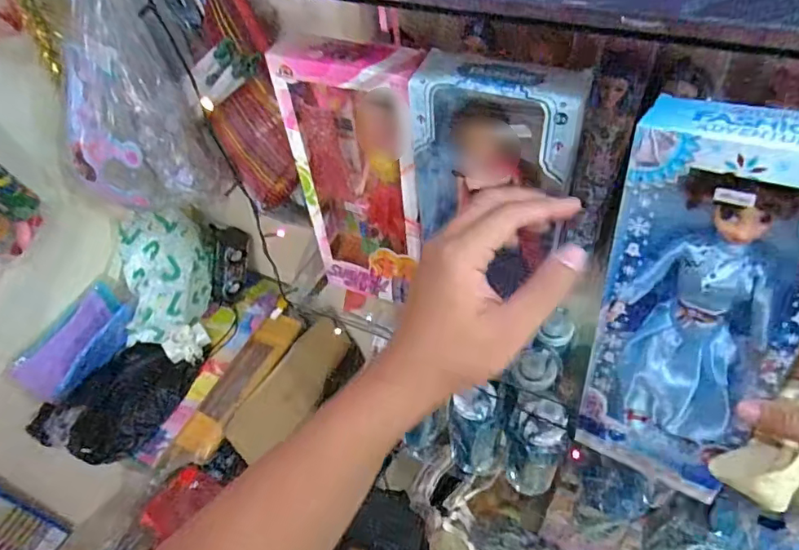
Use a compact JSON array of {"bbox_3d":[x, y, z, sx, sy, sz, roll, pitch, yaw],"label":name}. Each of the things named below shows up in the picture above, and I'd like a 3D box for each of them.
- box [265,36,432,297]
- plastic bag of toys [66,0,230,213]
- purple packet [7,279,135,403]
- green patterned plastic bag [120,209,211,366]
[{"bbox_3d":[-0.039,-0.095,0.567,0.147,0.305,0.053,17,53,20],"label":"box"},{"bbox_3d":[-0.388,-0.230,0.721,0.167,0.320,0.139,-37,55,-23],"label":"plastic bag of toys"},{"bbox_3d":[-0.661,0.141,1.073,0.055,0.127,0.233,2,47,52],"label":"purple packet"},{"bbox_3d":[-0.502,0.033,1.113,0.151,0.276,0.191,8,51,13],"label":"green patterned plastic bag"}]

